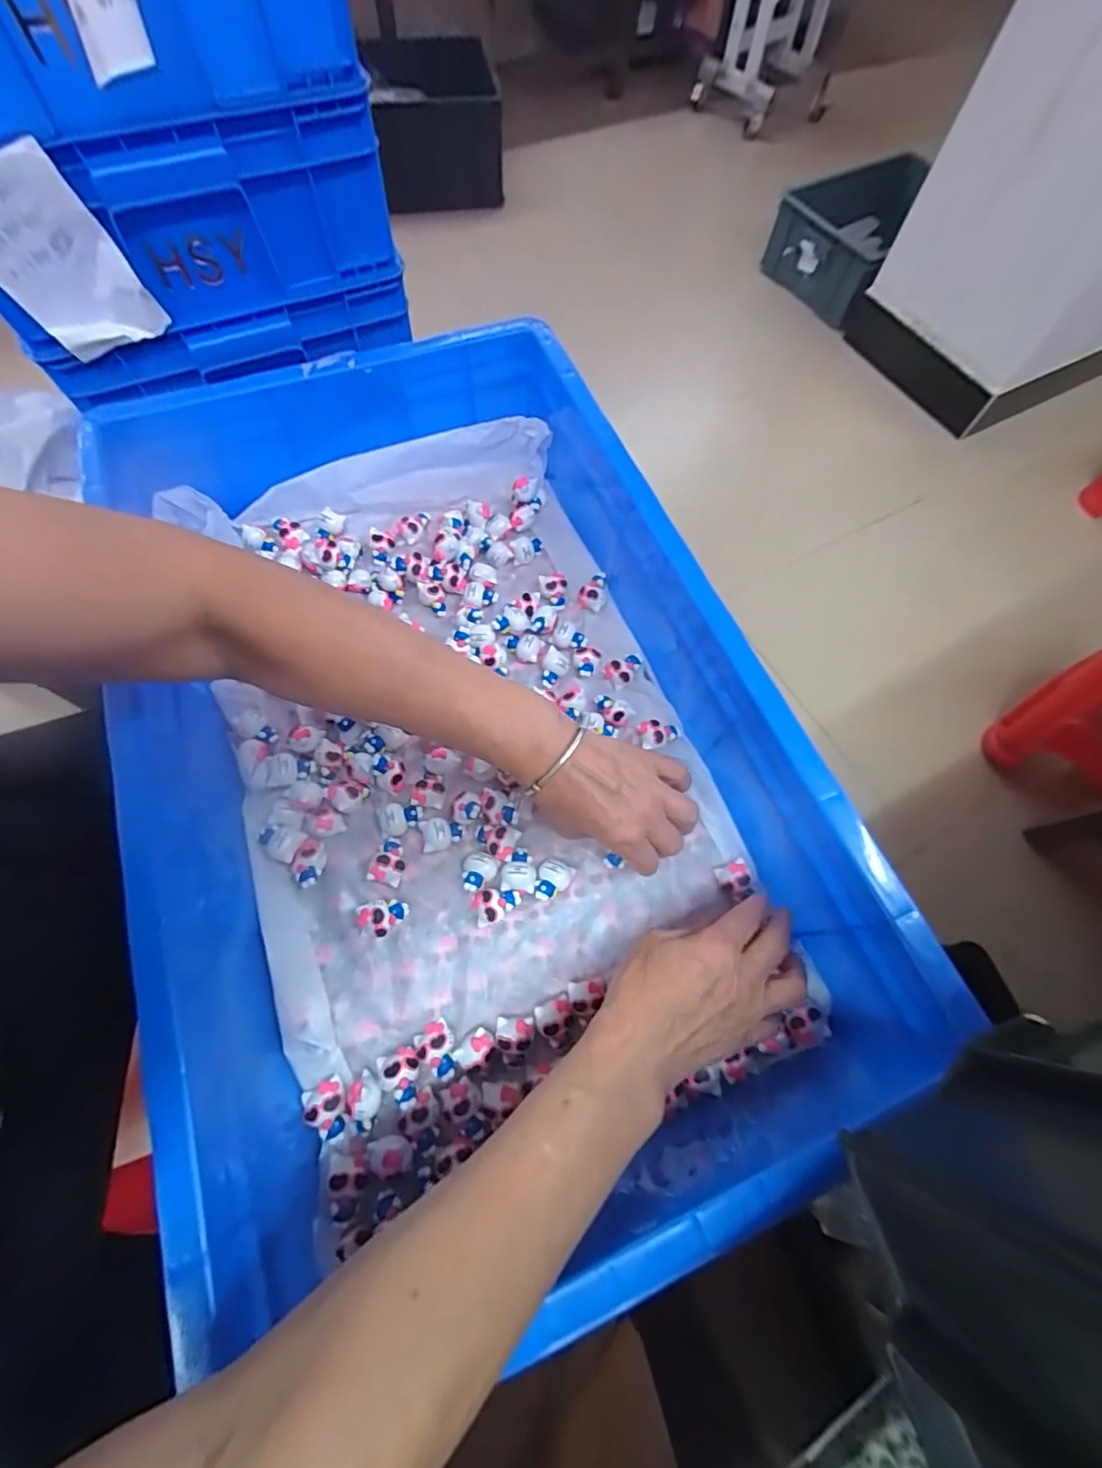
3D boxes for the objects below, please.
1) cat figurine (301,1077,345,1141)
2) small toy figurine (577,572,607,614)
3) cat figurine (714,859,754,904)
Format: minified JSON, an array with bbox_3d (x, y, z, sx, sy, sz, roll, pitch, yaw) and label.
[{"bbox_3d":[-0.144,0.241,0.342,0.025,0.012,0.032,-22,70,-11],"label":"cat figurine"},{"bbox_3d":[0.039,-0.132,0.504,0.025,0.023,0.029,-1,67,-2],"label":"small toy figurine"},{"bbox_3d":[0.139,0.110,0.409,0.026,0.011,0.024,-27,56,23],"label":"cat figurine"}]

